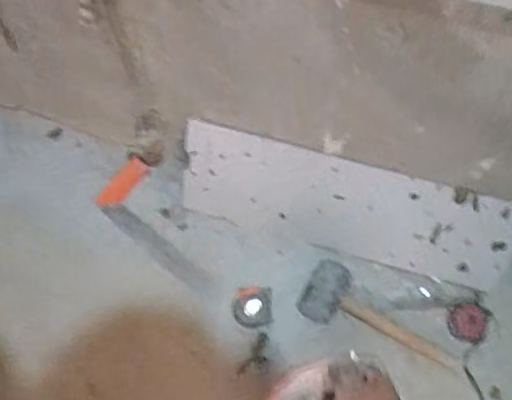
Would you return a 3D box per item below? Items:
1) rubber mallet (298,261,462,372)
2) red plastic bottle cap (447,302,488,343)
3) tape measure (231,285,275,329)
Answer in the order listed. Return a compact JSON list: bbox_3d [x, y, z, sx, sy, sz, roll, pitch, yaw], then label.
[{"bbox_3d":[0.212,0.219,1.058,0.288,0.063,0.101,31,68,13],"label":"rubber mallet"},{"bbox_3d":[0.370,0.214,1.071,0.066,0.019,0.064,1,65,-1],"label":"red plastic bottle cap"},{"bbox_3d":[-0.005,0.192,1.092,0.073,0.040,0.074,-4,65,-3],"label":"tape measure"}]

